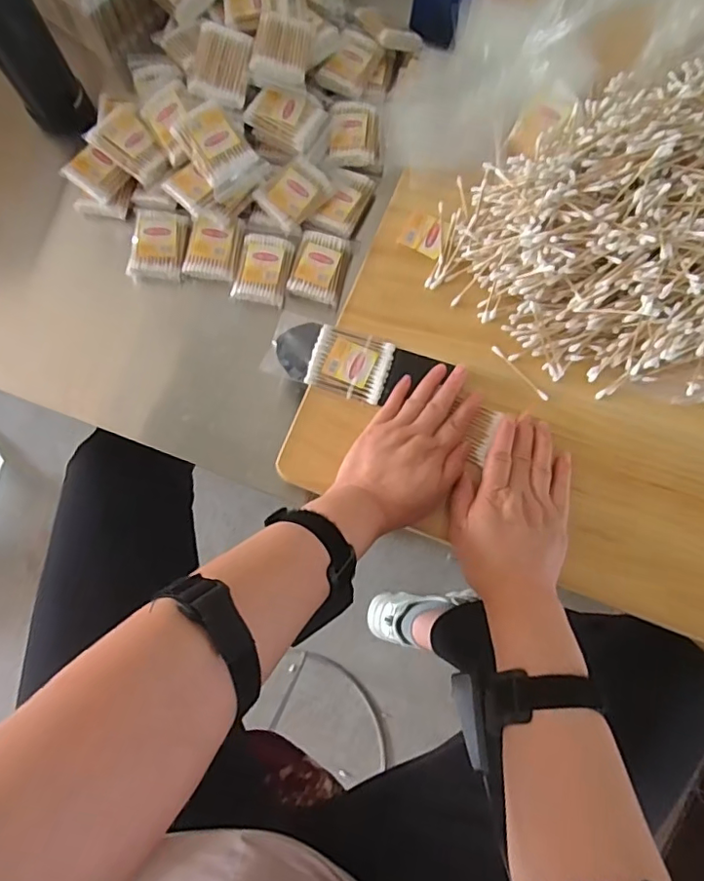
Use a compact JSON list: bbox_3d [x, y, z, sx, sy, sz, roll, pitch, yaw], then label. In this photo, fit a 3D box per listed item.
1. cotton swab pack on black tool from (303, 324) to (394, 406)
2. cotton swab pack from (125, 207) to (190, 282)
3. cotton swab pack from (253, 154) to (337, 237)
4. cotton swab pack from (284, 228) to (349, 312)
[{"bbox_3d":[-0.001,-0.074,0.523,0.074,0.008,0.061,17,78,4],"label":"cotton swab pack on black tool"},{"bbox_3d":[-0.214,-0.219,0.604,0.058,0.021,0.076,7,77,2],"label":"cotton swab pack"},{"bbox_3d":[-0.063,-0.274,0.599,0.058,0.019,0.075,44,81,9],"label":"cotton swab pack"},{"bbox_3d":[-0.035,-0.193,0.599,0.057,0.015,0.081,14,78,3],"label":"cotton swab pack"}]

